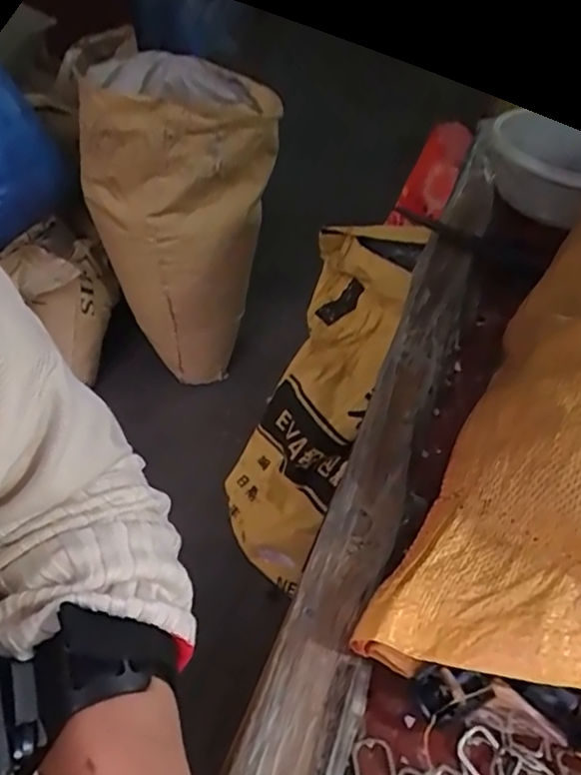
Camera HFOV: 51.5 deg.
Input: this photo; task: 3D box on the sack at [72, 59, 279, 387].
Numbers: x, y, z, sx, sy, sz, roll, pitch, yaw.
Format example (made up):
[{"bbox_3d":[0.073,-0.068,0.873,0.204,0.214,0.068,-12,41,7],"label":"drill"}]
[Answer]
[{"bbox_3d":[-0.244,-0.387,1.437,0.401,0.617,0.343,0,40,0],"label":"sack"}]

